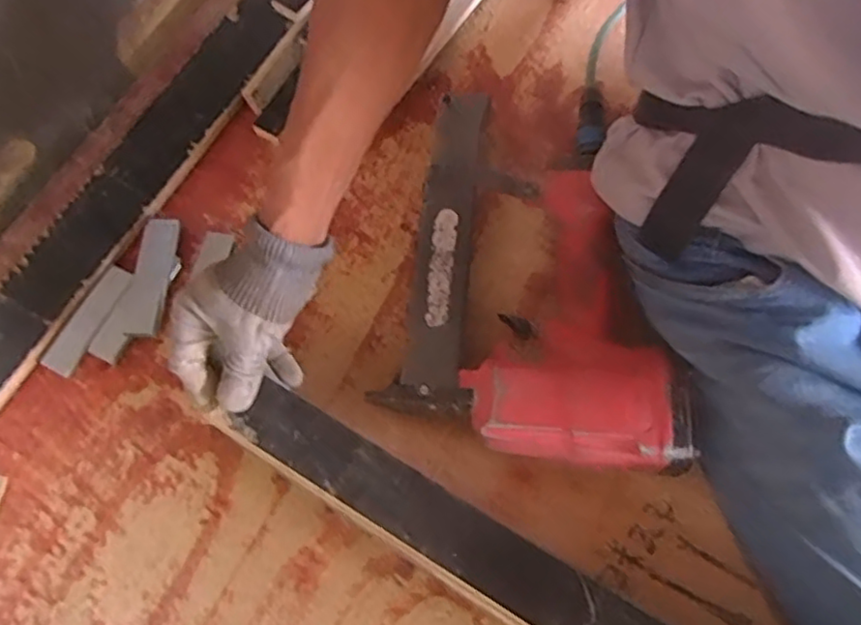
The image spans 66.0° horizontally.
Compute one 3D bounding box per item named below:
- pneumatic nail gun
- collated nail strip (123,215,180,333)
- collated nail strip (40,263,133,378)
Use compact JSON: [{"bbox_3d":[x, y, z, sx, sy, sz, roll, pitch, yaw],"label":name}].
[{"bbox_3d":[0.095,-0.048,0.552,0.225,0.079,0.335,10,69,5],"label":"pneumatic nail gun"},{"bbox_3d":[-0.243,-0.033,0.576,0.030,0.005,0.106,5,72,1],"label":"collated nail strip"},{"bbox_3d":[-0.295,0.004,0.571,0.025,0.009,0.101,23,70,10],"label":"collated nail strip"}]

